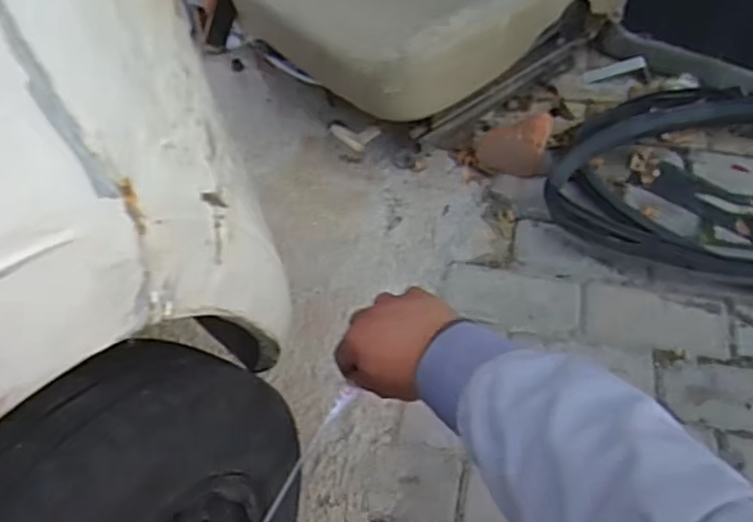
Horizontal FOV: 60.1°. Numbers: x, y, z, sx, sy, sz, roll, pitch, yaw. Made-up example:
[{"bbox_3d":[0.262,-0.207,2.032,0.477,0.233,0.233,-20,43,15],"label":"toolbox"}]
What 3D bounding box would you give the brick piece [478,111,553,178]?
[{"bbox_3d":[0.223,-0.187,1.070,0.112,0.099,0.057,9,55,10],"label":"brick piece"}]

